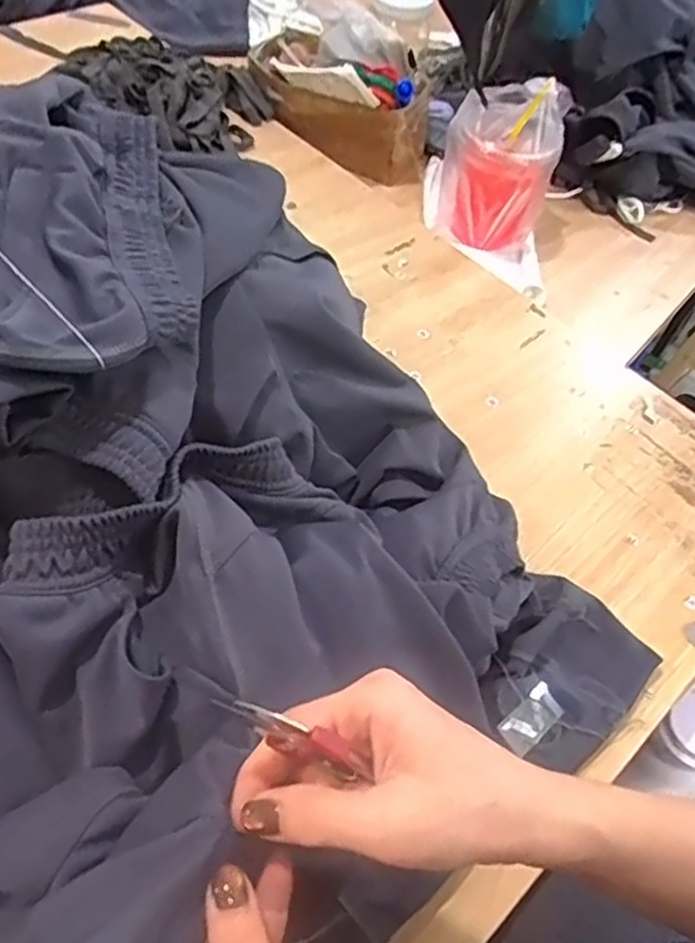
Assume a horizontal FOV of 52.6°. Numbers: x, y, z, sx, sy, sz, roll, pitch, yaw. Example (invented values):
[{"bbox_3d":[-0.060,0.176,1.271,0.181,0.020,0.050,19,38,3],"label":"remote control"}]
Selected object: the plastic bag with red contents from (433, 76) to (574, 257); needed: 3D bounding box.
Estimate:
[{"bbox_3d":[0.187,-0.381,0.852,0.127,0.176,0.122,19,54,6],"label":"plastic bag with red contents"}]

